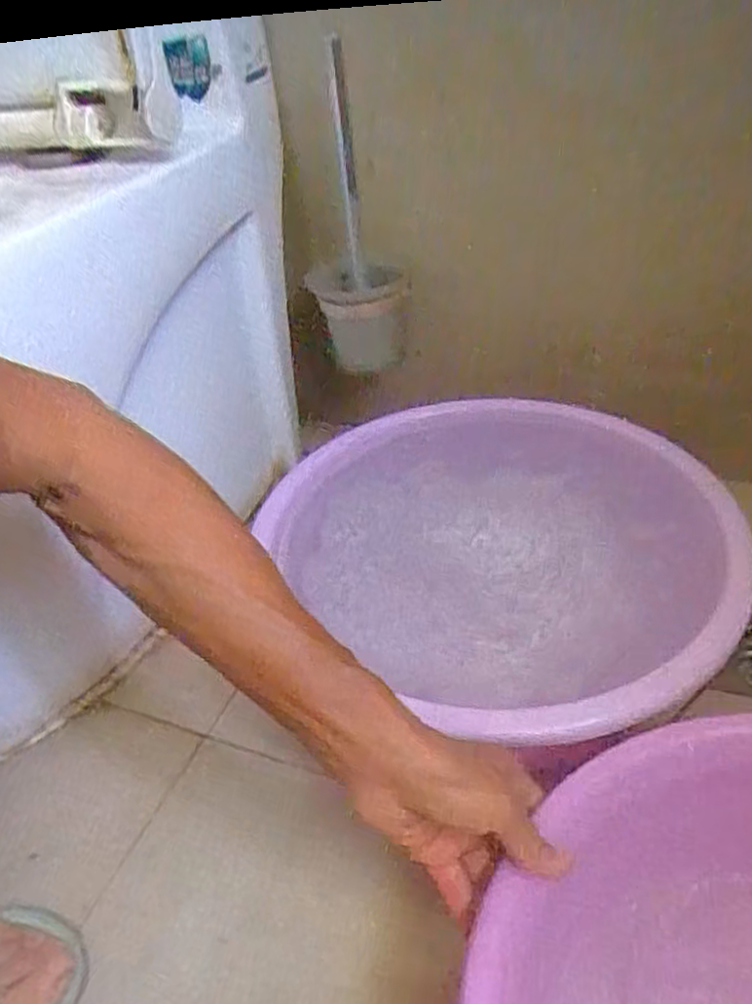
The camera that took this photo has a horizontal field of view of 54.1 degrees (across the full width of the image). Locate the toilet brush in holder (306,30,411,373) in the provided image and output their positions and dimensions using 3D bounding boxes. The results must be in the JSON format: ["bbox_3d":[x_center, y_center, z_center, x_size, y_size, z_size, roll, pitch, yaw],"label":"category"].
[{"bbox_3d":[-0.028,-0.277,0.773,0.107,0.336,0.138,-7,37,2],"label":"toilet brush in holder"}]

